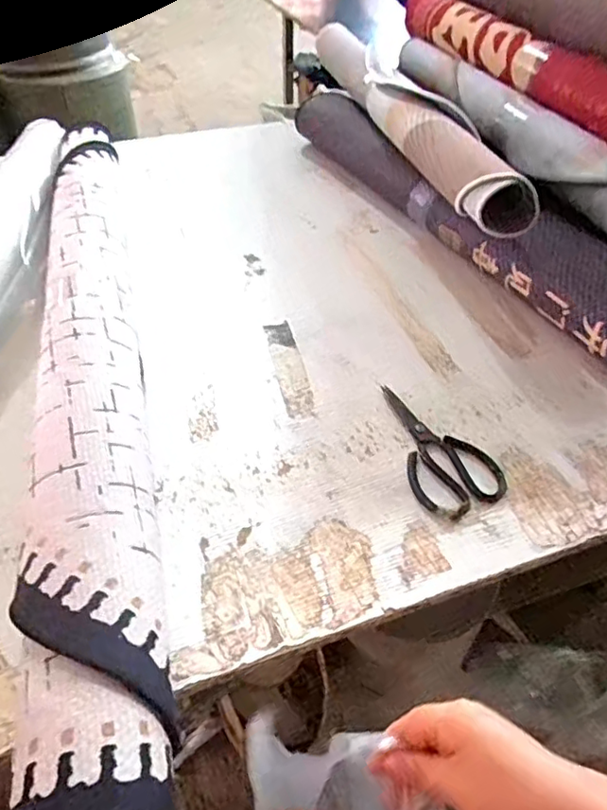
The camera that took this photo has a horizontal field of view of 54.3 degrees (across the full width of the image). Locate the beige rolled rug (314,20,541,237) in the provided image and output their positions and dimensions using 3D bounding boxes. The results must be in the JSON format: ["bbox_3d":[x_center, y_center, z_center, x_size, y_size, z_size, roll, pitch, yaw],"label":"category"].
[{"bbox_3d":[0.182,-0.548,1.071,0.097,0.085,0.832,-11,43,-10],"label":"beige rolled rug"}]

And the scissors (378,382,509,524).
[{"bbox_3d":[0.154,0.049,0.734,0.106,0.007,0.204,-19,50,-18],"label":"scissors"}]

